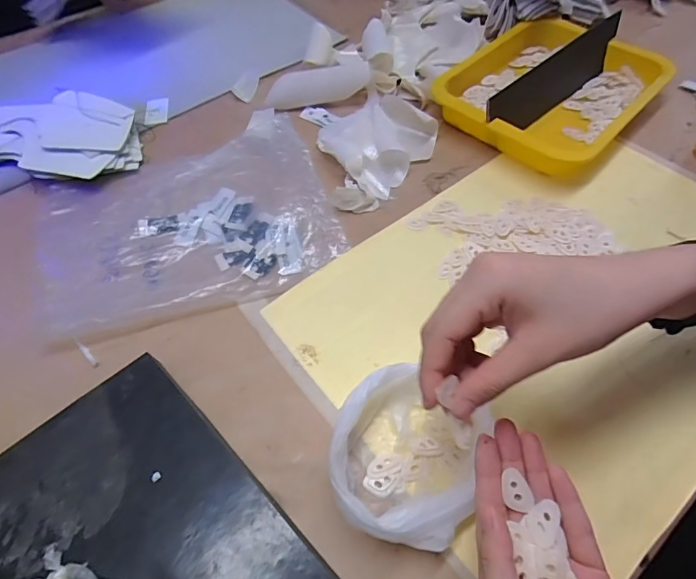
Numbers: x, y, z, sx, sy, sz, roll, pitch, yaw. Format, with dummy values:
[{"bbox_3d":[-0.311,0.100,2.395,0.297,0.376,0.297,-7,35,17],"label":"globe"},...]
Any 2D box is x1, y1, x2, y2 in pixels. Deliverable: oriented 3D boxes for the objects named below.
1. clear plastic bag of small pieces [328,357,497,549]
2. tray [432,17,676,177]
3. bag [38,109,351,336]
[{"bbox_3d":[0.041,0.111,0.301,0.096,0.044,0.109,19,59,13],"label":"clear plastic bag of small pieces"},{"bbox_3d":[0.241,-0.239,0.522,0.194,0.048,0.252,37,65,22],"label":"tray"},{"bbox_3d":[-0.166,-0.078,0.443,0.276,0.029,0.231,-19,59,-11],"label":"bag"}]

